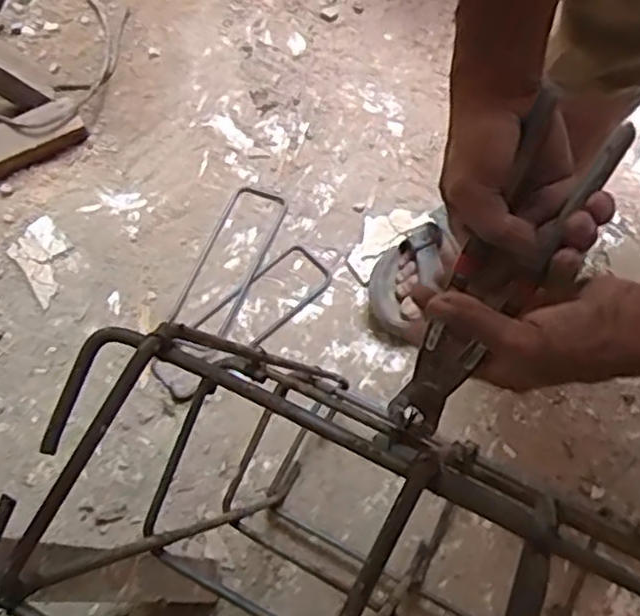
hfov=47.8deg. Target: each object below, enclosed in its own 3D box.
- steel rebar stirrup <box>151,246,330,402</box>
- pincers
[{"bbox_3d":[-0.095,0.015,0.884,0.244,0.005,0.078,-40,68,-15],"label":"steel rebar stirrup"},{"bbox_3d":[0.108,-0.021,0.437,0.054,0.023,0.217,30,97,16],"label":"pincers"}]

